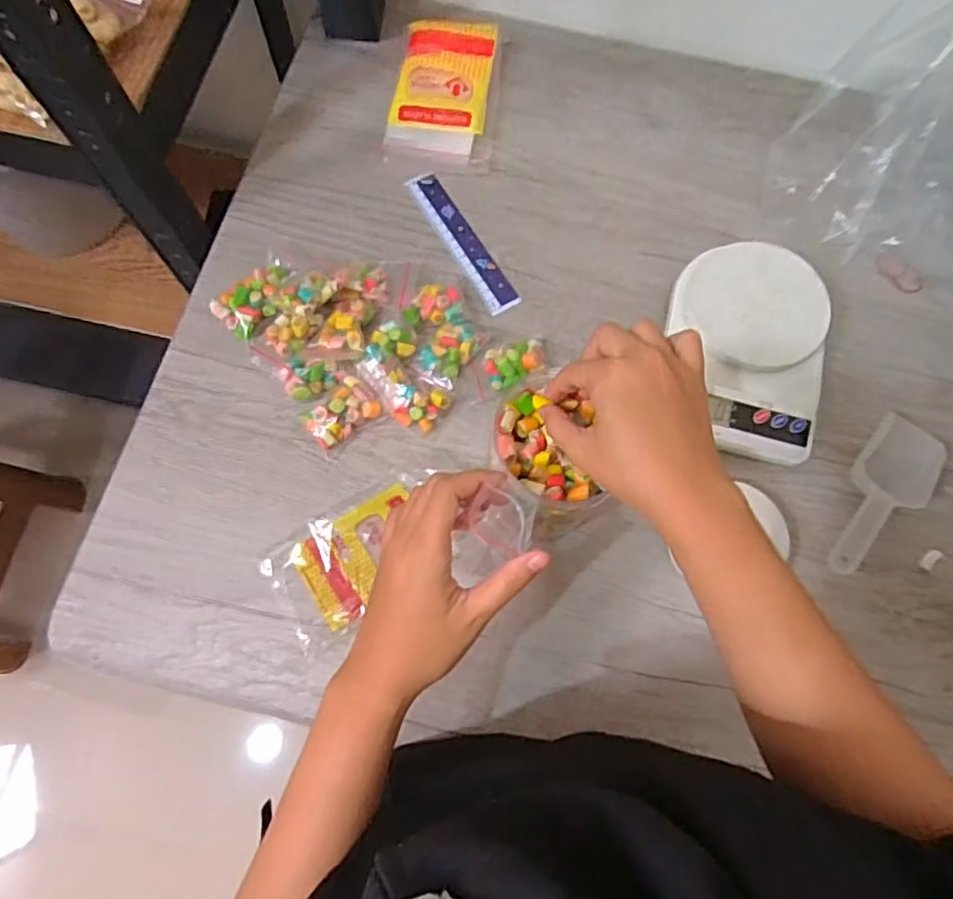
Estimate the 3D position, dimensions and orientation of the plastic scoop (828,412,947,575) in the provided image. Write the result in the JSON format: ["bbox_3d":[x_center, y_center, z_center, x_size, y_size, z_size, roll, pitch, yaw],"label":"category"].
[{"bbox_3d":[0.307,0.038,0.477,0.049,0.031,0.140,38,76,9],"label":"plastic scoop"}]

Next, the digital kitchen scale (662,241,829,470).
[{"bbox_3d":[0.217,-0.084,0.508,0.129,0.038,0.178,7,73,0],"label":"digital kitchen scale"}]

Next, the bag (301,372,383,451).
[{"bbox_3d":[-0.109,-0.031,0.492,0.057,0.017,0.044,-41,78,-13],"label":"bag"}]

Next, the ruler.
[{"bbox_3d":[-0.012,-0.186,0.553,0.029,0.004,0.153,-29,76,-10],"label":"ruler"}]

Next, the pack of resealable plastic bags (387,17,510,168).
[{"bbox_3d":[-0.027,-0.337,0.584,0.095,0.027,0.152,7,73,0],"label":"pack of resealable plastic bags"}]

